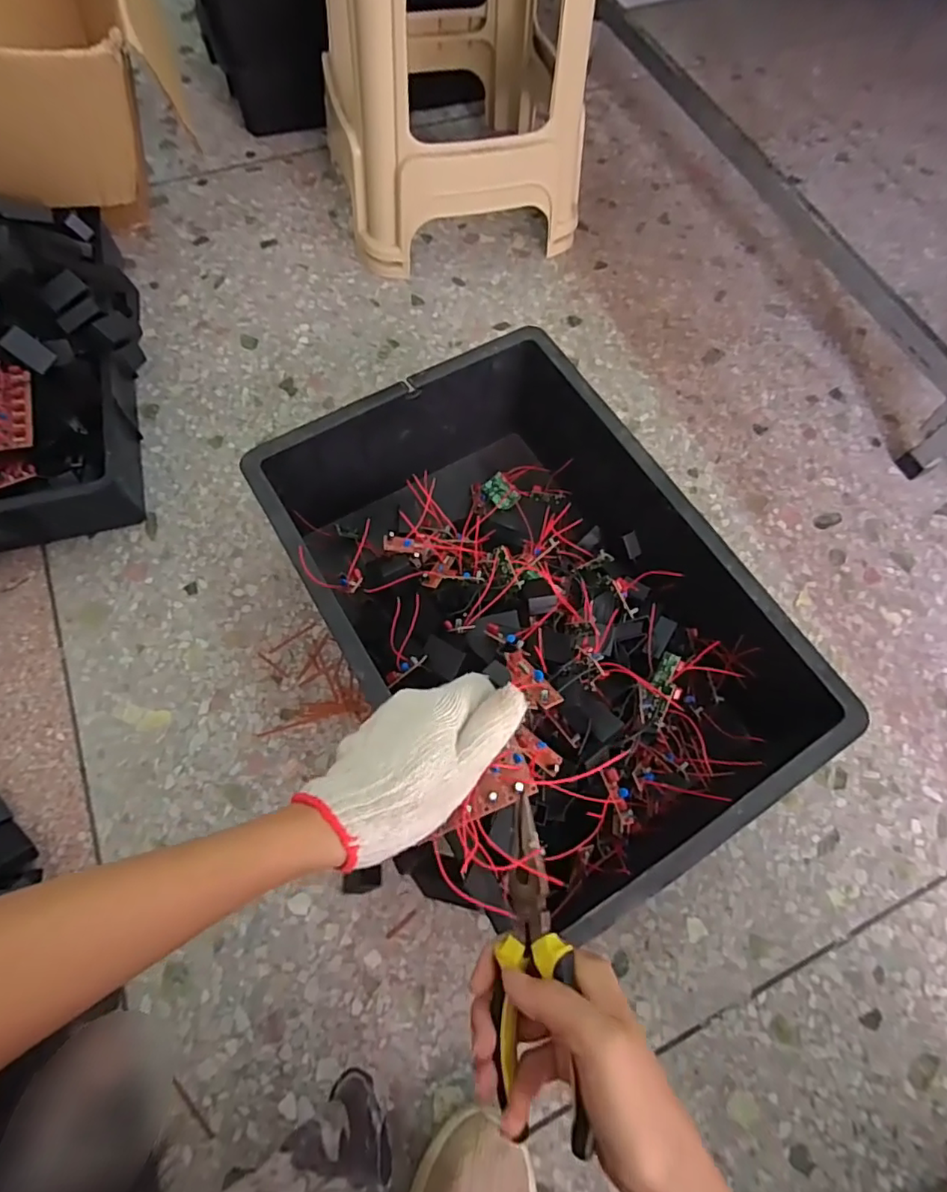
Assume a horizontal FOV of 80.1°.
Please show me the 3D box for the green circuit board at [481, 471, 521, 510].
[{"bbox_3d":[0.036,-0.132,0.718,0.032,0.004,0.046,-42,82,-4],"label":"green circuit board"}]

